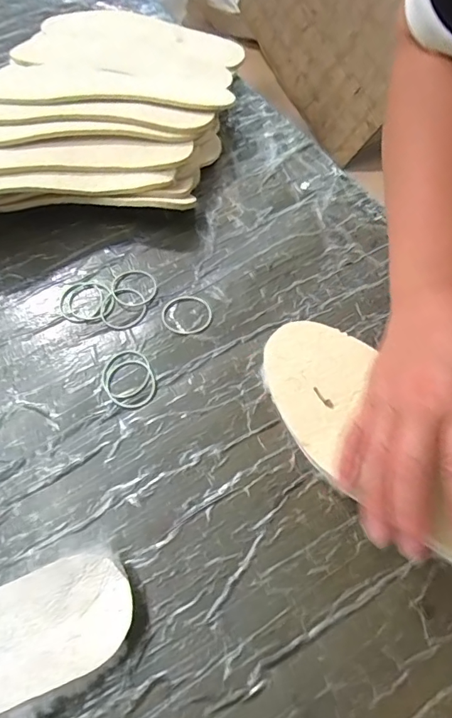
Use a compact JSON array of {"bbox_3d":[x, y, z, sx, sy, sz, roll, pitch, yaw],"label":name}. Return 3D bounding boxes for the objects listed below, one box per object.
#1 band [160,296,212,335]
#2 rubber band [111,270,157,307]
[{"bbox_3d":[-0.034,-0.039,0.401,0.042,0.004,0.039,-2,61,3],"label":"band"},{"bbox_3d":[-0.083,-0.065,0.420,0.041,0.004,0.041,-2,61,3],"label":"rubber band"}]

